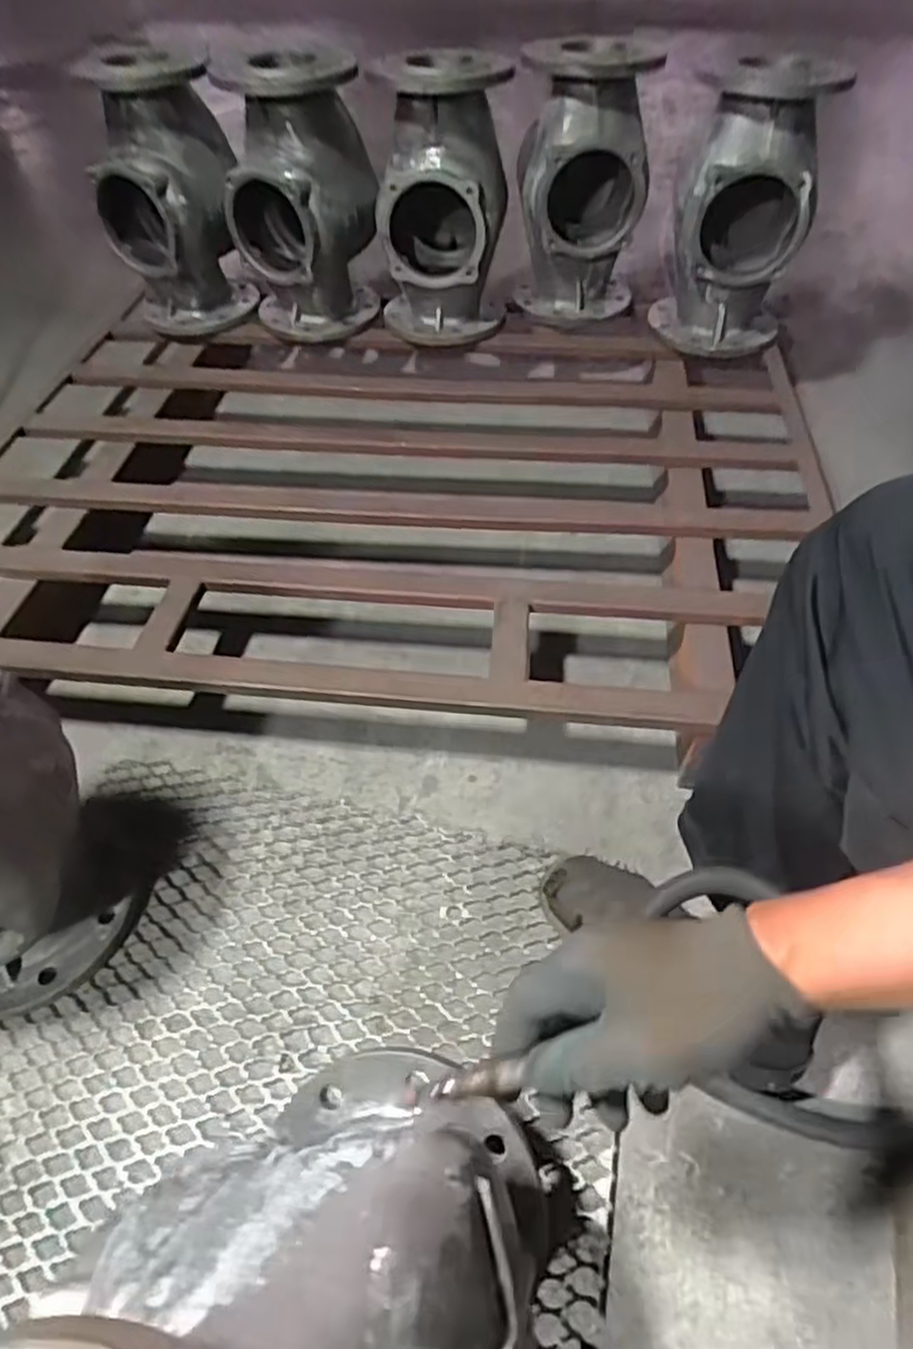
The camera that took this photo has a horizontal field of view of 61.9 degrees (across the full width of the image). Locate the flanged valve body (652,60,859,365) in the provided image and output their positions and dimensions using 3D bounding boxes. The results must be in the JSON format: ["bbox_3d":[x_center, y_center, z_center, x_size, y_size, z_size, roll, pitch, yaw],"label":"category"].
[{"bbox_3d":[0.442,-0.710,1.198,0.207,0.397,0.240,14,50,13],"label":"flanged valve body"}]

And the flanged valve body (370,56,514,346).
[{"bbox_3d":[-0.021,-0.733,1.221,0.207,0.397,0.181,-4,49,-2],"label":"flanged valve body"}]

